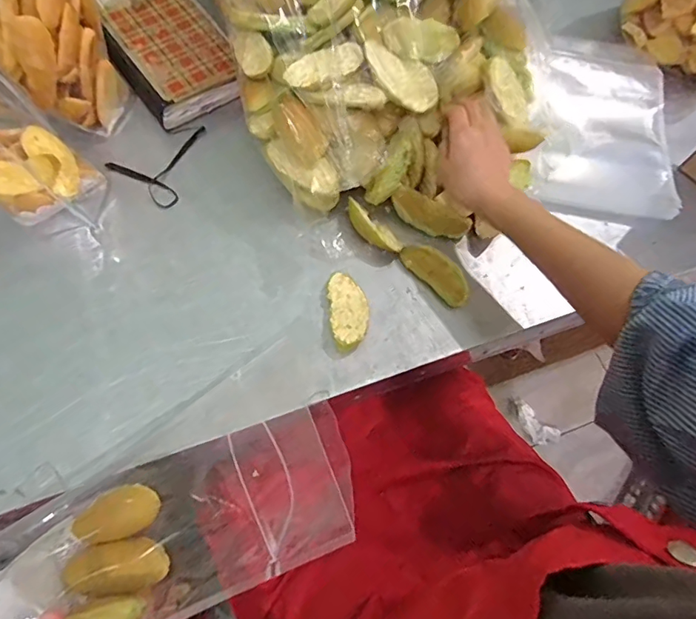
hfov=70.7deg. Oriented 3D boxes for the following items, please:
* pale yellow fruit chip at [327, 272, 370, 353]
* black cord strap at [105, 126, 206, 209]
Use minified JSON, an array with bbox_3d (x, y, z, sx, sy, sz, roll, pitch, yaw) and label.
[{"bbox_3d":[0.001,0.000,0.526,0.040,0.018,0.086,-8,70,-5],"label":"pale yellow fruit chip"},{"bbox_3d":[-0.220,-0.188,0.603,0.098,0.004,0.113,35,72,11],"label":"black cord strap"}]

